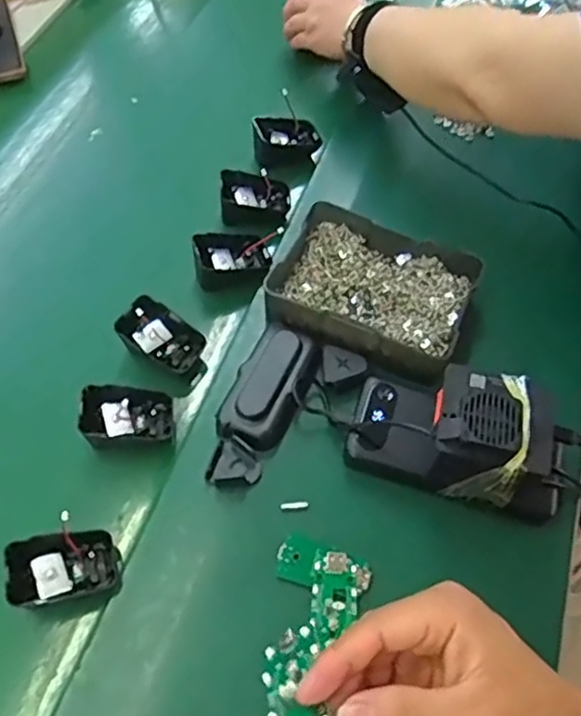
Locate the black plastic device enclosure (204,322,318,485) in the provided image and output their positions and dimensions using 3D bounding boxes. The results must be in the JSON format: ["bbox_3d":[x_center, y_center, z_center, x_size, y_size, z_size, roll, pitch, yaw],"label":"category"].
[{"bbox_3d":[-0.021,0.031,0.514,0.054,0.025,0.143,17,60,12],"label":"black plastic device enclosure"}]

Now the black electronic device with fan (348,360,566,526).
[{"bbox_3d":[0.124,0.049,0.472,0.152,0.073,0.080,17,59,12],"label":"black electronic device with fan"}]

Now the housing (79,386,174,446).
[{"bbox_3d":[-0.125,0.046,0.505,0.066,0.041,0.044,-5,57,-1],"label":"housing"}]

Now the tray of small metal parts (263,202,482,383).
[{"bbox_3d":[0.070,-0.060,0.563,0.156,0.037,0.123,20,60,14],"label":"tray of small metal parts"}]

